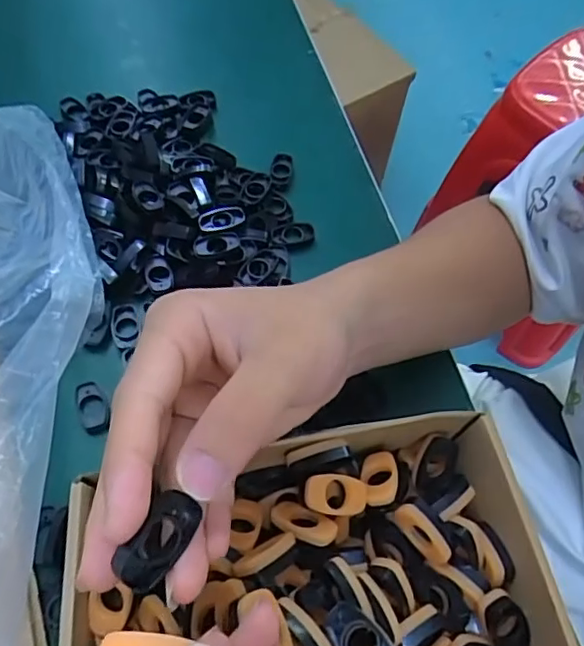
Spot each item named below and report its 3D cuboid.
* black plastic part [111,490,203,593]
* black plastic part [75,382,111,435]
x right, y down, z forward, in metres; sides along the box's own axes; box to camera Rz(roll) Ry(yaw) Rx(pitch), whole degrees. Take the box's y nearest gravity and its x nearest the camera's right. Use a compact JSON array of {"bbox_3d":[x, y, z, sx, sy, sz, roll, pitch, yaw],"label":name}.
[{"bbox_3d":[-0.045,0.071,0.186,0.016,0.009,0.030,45,57,-18],"label":"black plastic part"},{"bbox_3d":[-0.122,0.053,0.354,0.017,0.010,0.032,-20,63,-14],"label":"black plastic part"}]

